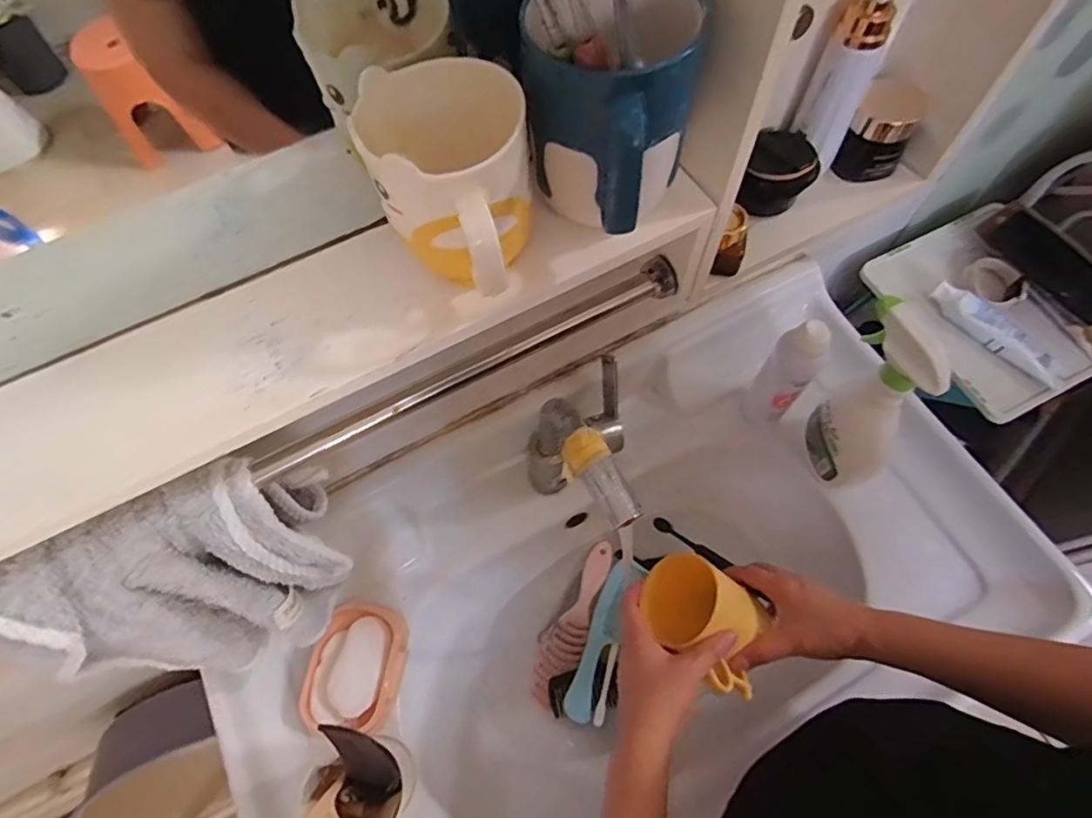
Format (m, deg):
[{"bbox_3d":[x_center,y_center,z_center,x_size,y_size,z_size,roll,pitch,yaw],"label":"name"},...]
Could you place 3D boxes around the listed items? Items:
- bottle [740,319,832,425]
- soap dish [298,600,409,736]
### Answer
[{"bbox_3d":[0.248,-0.033,0.590,0.042,0.170,0.037,11,66,7],"label":"bottle"},{"bbox_3d":[-0.193,0.259,0.579,0.092,0.025,0.116,4,66,4],"label":"soap dish"}]

